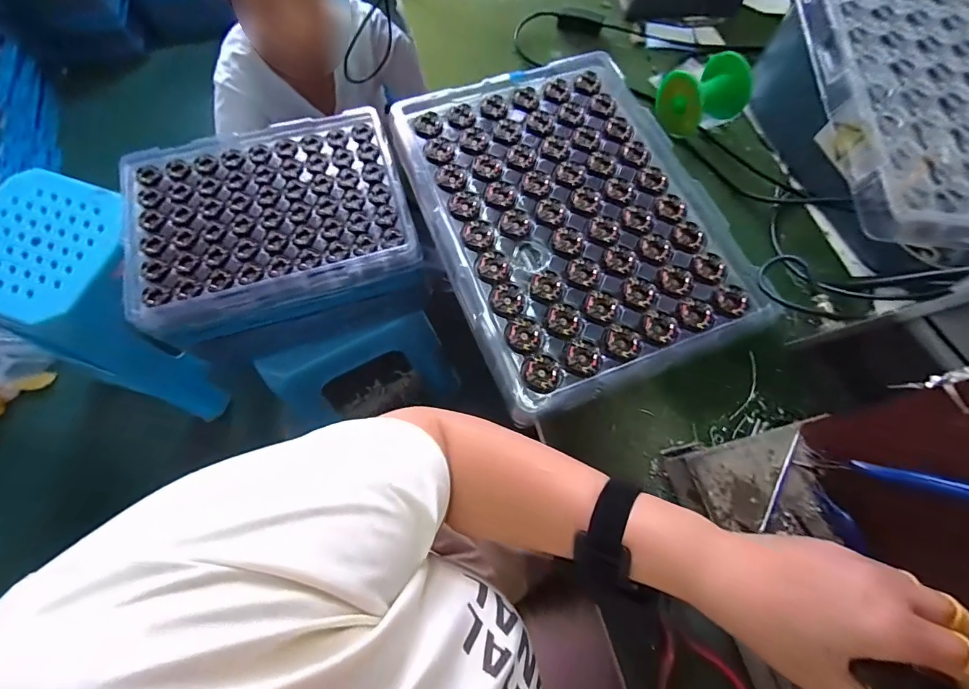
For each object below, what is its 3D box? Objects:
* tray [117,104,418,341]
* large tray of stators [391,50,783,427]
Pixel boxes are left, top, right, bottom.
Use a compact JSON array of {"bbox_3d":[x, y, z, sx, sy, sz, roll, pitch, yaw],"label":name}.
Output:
[{"bbox_3d":[-0.303,-0.188,0.609,0.364,0.052,0.269,-16,71,-7],"label":"tray"},{"bbox_3d":[0.103,-0.144,0.447,0.314,0.035,0.365,-20,71,-8],"label":"large tray of stators"}]

